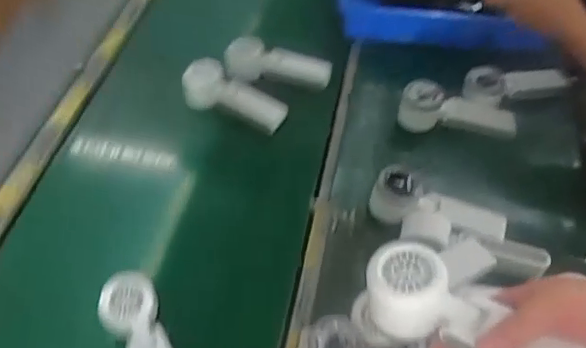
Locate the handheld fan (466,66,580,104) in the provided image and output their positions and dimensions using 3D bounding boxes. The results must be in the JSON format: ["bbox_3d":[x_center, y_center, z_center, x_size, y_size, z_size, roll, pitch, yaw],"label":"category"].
[{"bbox_3d":[0.339,-0.135,0.878,0.167,0.034,0.056,-7,49,-5],"label":"handheld fan"}]

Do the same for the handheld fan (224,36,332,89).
[{"bbox_3d":[-0.022,-0.176,0.961,0.182,0.054,0.072,6,45,-25],"label":"handheld fan"}]

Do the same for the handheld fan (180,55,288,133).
[{"bbox_3d":[-0.087,-0.121,0.900,0.163,0.063,0.053,24,52,0],"label":"handheld fan"}]

